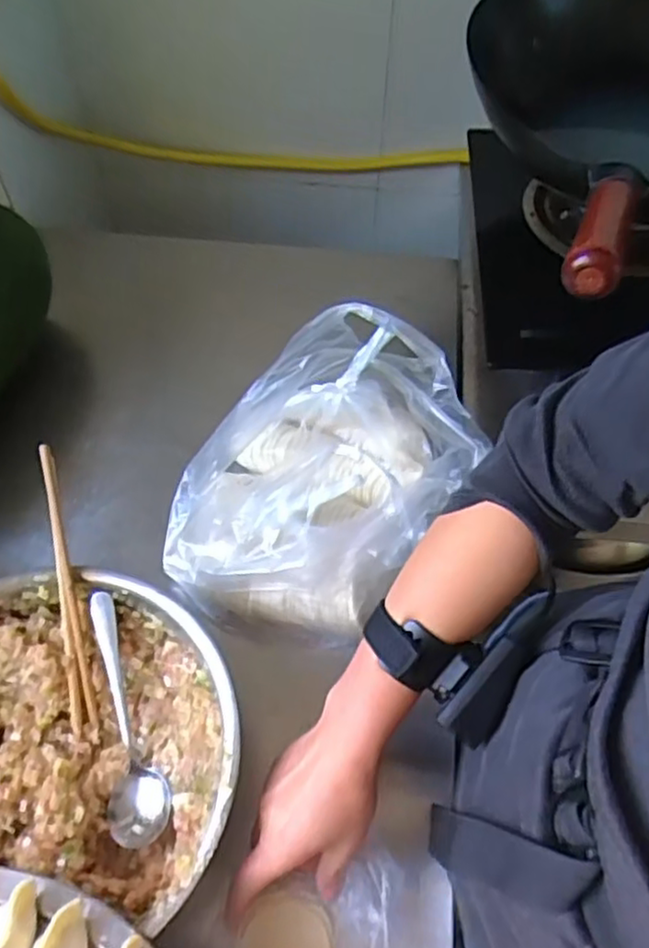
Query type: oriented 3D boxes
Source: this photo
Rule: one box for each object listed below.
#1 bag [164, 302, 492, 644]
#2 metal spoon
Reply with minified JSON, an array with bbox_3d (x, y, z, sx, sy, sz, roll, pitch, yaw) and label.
[{"bbox_3d":[-0.004,0.006,0.563,0.181,0.154,0.250,35,63,20],"label":"bag"},{"bbox_3d":[-0.147,0.170,0.478,0.040,0.043,0.163,-18,59,-12],"label":"metal spoon"}]

